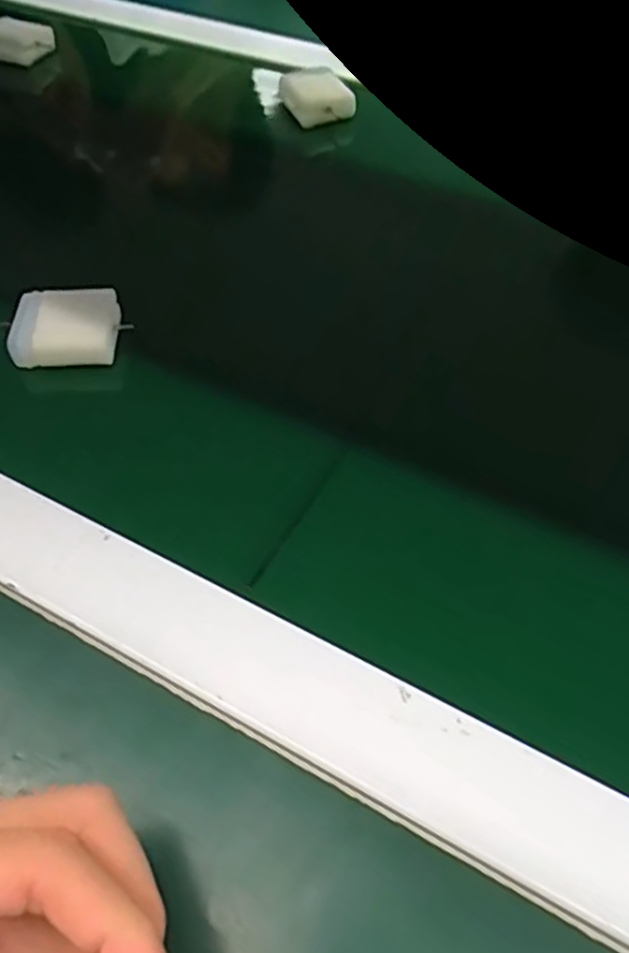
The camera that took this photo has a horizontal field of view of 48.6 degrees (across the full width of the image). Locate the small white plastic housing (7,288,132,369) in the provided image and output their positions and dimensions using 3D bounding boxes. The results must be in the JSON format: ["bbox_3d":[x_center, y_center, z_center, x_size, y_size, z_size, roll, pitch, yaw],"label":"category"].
[{"bbox_3d":[-0.125,-0.075,0.351,0.050,0.020,0.036,-5,54,-2],"label":"small white plastic housing"}]

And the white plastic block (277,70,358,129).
[{"bbox_3d":[0.002,-0.272,0.497,0.045,0.022,0.045,-25,57,-16],"label":"white plastic block"}]

